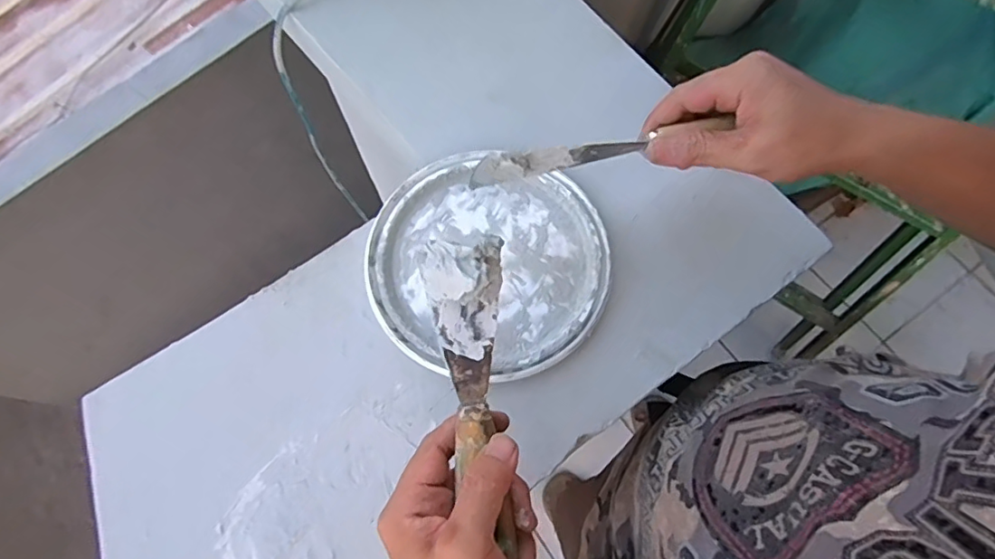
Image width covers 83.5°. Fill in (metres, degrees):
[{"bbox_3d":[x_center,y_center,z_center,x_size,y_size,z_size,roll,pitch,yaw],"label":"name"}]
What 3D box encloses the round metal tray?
[{"bbox_3d":[-0.007,-0.011,0.414,0.170,0.017,0.161,-1,69,1],"label":"round metal tray"}]

